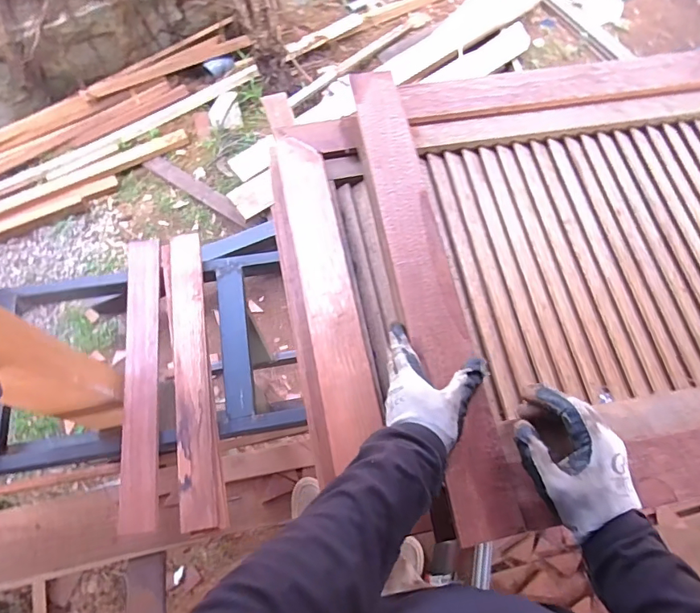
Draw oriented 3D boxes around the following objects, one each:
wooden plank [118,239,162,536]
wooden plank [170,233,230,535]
[{"bbox_3d":[-0.423,0.133,0.938,0.076,0.028,0.589,-8,68,-5],"label":"wooden plank"},{"bbox_3d":[-0.313,0.123,0.923,0.075,0.027,0.591,-10,68,-6],"label":"wooden plank"}]

